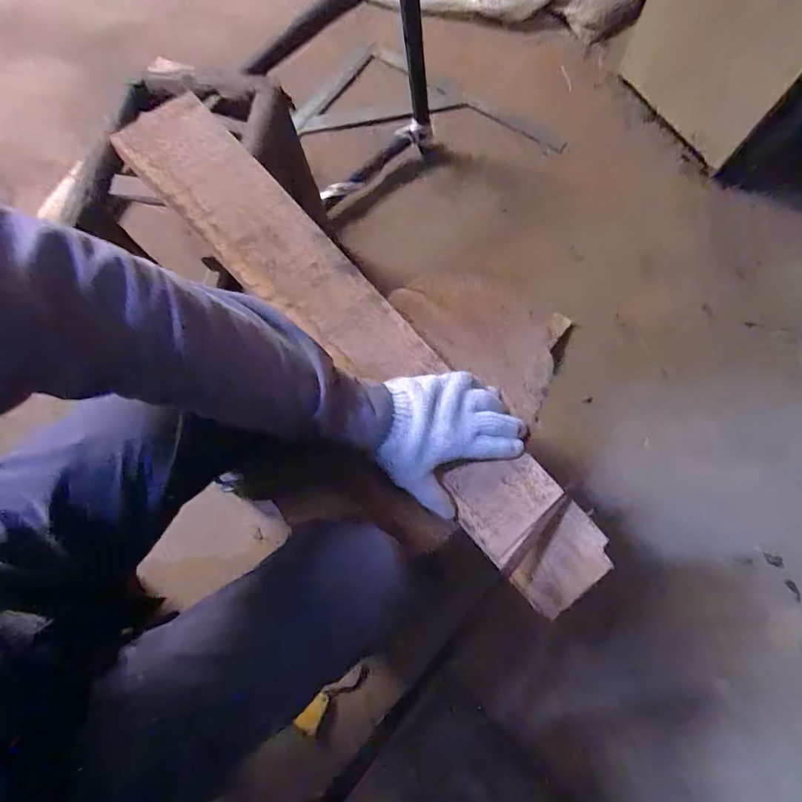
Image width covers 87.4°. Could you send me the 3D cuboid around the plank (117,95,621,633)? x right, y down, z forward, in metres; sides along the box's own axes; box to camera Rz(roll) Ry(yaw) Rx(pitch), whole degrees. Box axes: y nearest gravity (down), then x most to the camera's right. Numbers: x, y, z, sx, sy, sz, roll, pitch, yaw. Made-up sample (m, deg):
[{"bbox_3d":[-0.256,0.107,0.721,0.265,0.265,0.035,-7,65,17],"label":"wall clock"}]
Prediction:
[{"bbox_3d":[-0.061,-0.080,0.489,0.118,0.028,0.739,-41,83,-8],"label":"plank"}]

